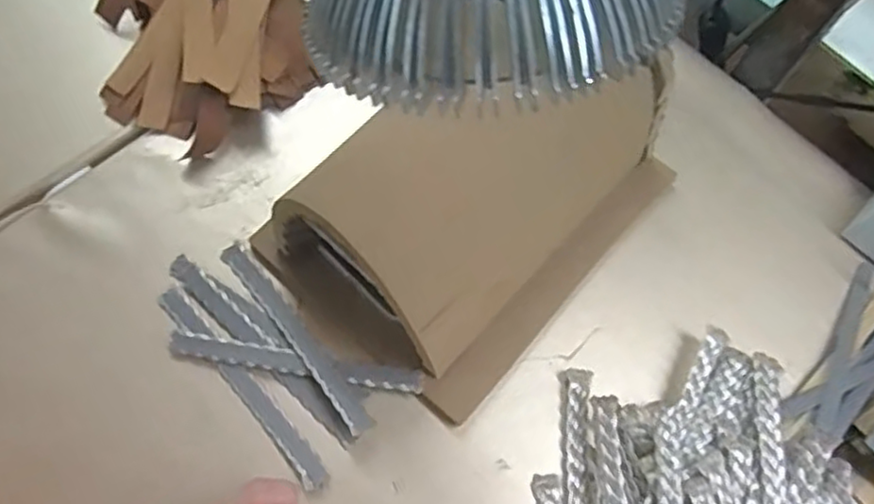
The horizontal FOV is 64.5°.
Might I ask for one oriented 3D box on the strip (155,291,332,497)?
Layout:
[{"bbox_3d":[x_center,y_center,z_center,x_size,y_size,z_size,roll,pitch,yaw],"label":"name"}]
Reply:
[{"bbox_3d":[-0.104,0.071,0.369,0.014,0.008,0.136,-39,74,-17],"label":"strip"}]

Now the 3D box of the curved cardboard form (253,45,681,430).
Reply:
[{"bbox_3d":[0.030,-0.030,0.366,0.215,0.104,0.146,-37,74,-16],"label":"curved cardboard form"}]

